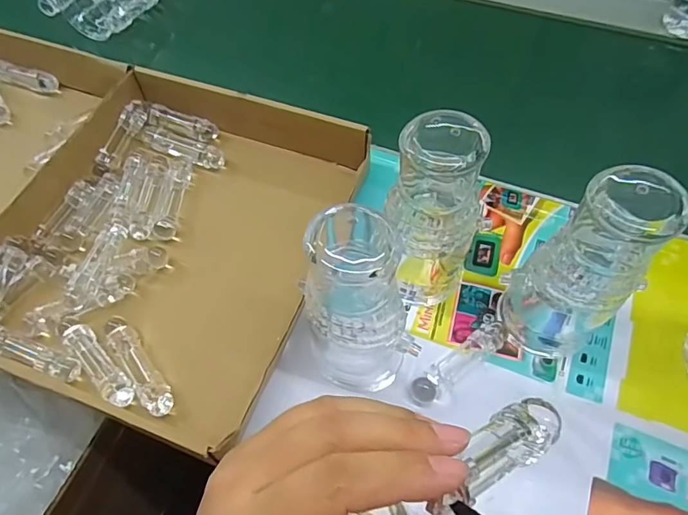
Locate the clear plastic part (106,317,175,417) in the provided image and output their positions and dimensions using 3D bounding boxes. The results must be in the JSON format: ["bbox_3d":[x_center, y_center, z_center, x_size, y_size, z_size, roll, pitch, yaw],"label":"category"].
[{"bbox_3d":[-0.168,0.087,0.401,0.022,0.018,0.090,-34,65,-18],"label":"clear plastic part"}]

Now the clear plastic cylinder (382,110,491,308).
[{"bbox_3d":[0.070,-0.028,0.375,0.067,0.175,0.064,26,63,15],"label":"clear plastic cylinder"}]

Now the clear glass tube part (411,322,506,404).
[{"bbox_3d":[0.092,0.085,0.397,0.092,0.015,0.021,-34,64,-18],"label":"clear glass tube part"}]

